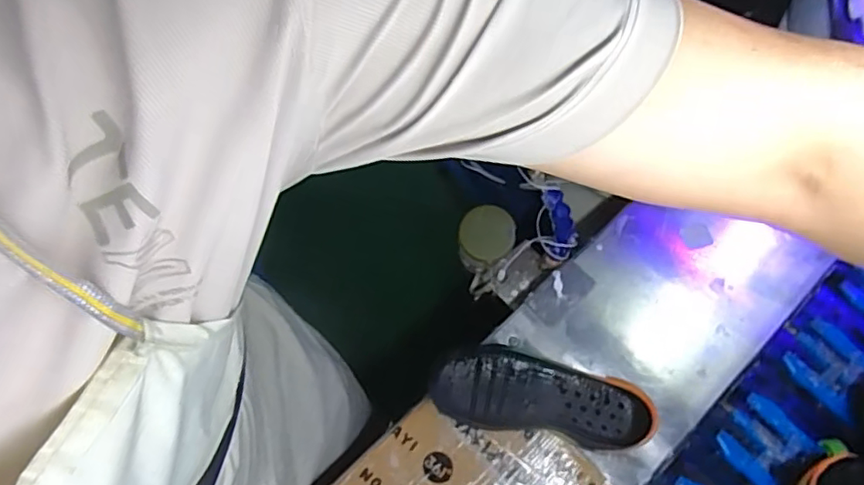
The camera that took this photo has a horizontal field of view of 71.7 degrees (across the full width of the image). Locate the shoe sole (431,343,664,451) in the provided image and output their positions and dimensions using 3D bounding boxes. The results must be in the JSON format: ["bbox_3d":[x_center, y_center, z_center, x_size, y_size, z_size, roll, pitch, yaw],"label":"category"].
[{"bbox_3d":[0.123,0.178,0.686,0.248,0.053,0.095,12,67,5],"label":"shoe sole"}]

